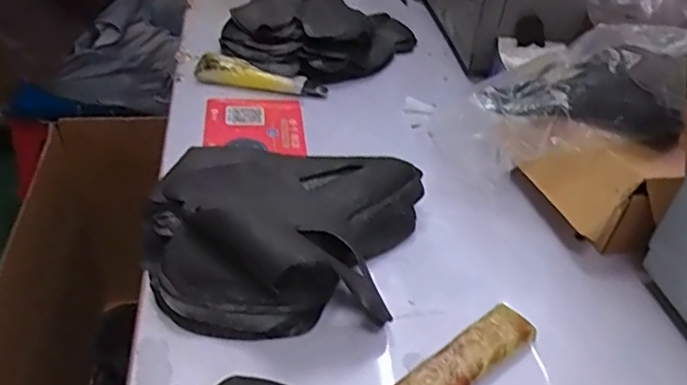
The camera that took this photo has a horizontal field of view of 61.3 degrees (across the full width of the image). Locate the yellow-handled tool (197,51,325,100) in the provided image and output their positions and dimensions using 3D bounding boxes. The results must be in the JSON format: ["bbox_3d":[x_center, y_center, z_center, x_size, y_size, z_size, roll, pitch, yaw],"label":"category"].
[{"bbox_3d":[-0.107,-0.155,0.765,0.166,0.037,0.026,6,38,0],"label":"yellow-handled tool"}]

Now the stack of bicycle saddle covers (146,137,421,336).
[{"bbox_3d":[-0.050,0.024,0.516,0.236,0.085,0.202,7,38,1],"label":"stack of bicycle saddle covers"}]

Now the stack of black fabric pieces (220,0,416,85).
[{"bbox_3d":[-0.012,-0.347,0.999,0.272,0.068,0.593,8,38,3],"label":"stack of black fabric pieces"}]

